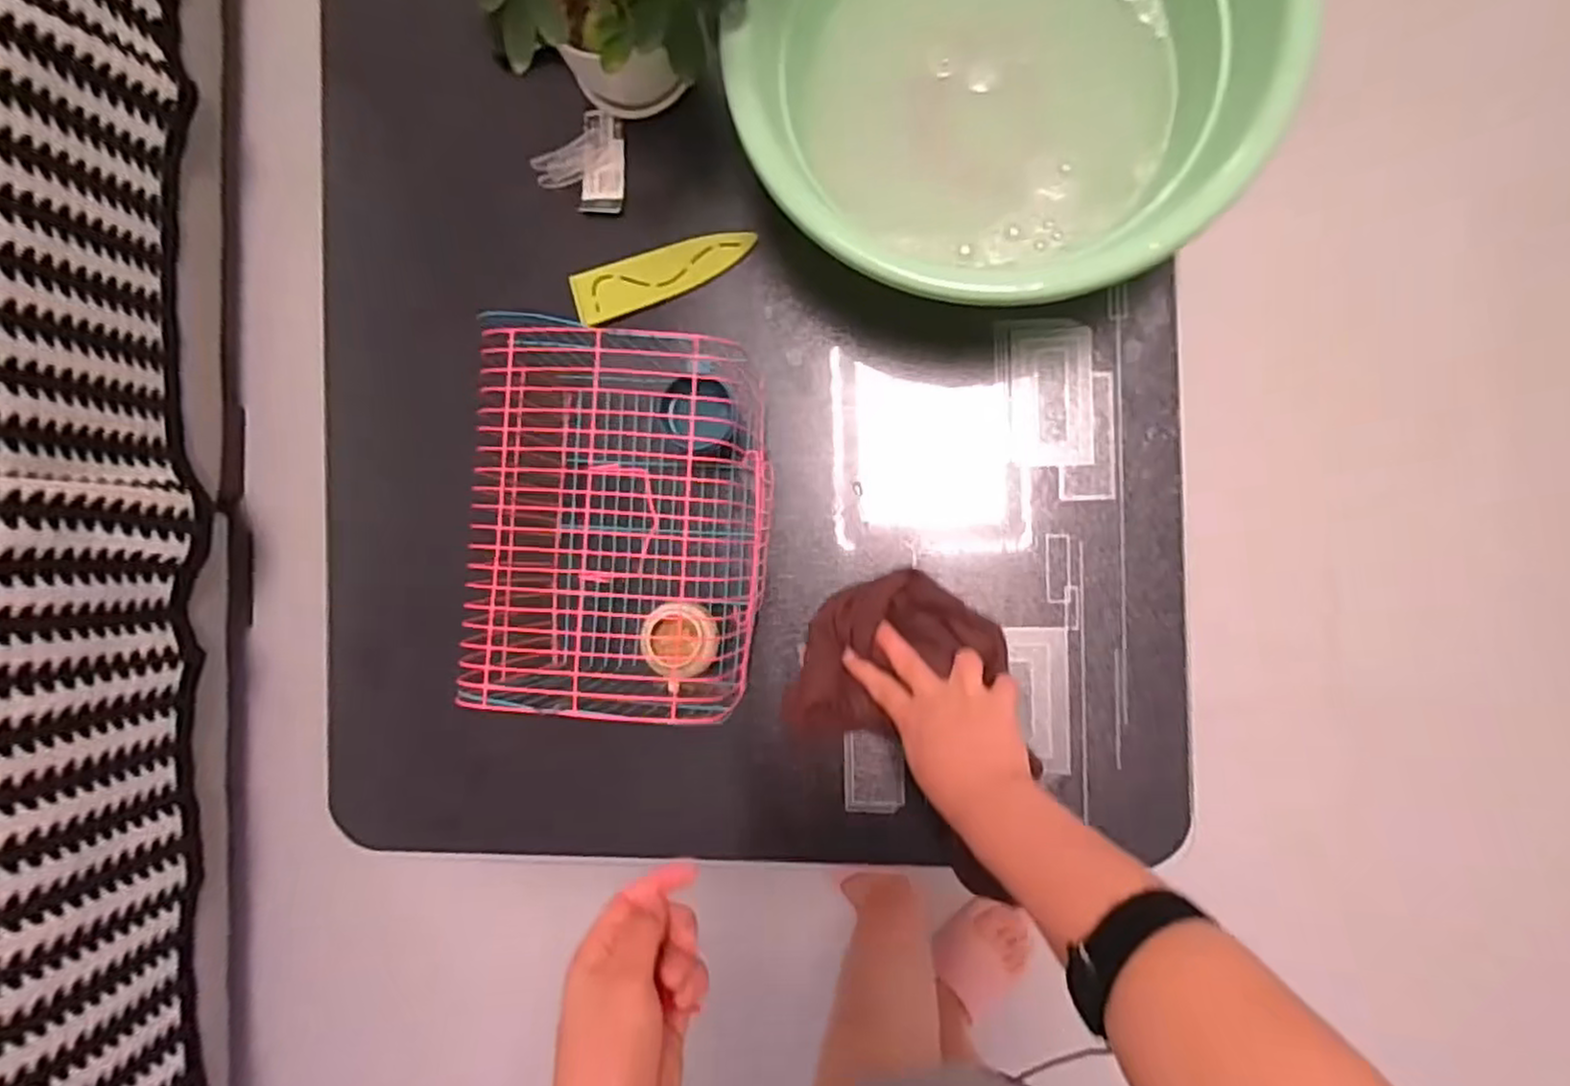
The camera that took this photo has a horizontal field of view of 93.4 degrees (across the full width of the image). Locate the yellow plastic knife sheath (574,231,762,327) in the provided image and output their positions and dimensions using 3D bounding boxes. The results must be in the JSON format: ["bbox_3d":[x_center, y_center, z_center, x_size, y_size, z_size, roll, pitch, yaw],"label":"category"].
[{"bbox_3d":[-0.098,-0.220,0.594,0.149,0.008,0.042,-19,88,5],"label":"yellow plastic knife sheath"}]

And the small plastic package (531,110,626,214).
[{"bbox_3d":[-0.167,-0.312,0.603,0.071,0.012,0.080,2,90,6],"label":"small plastic package"}]

